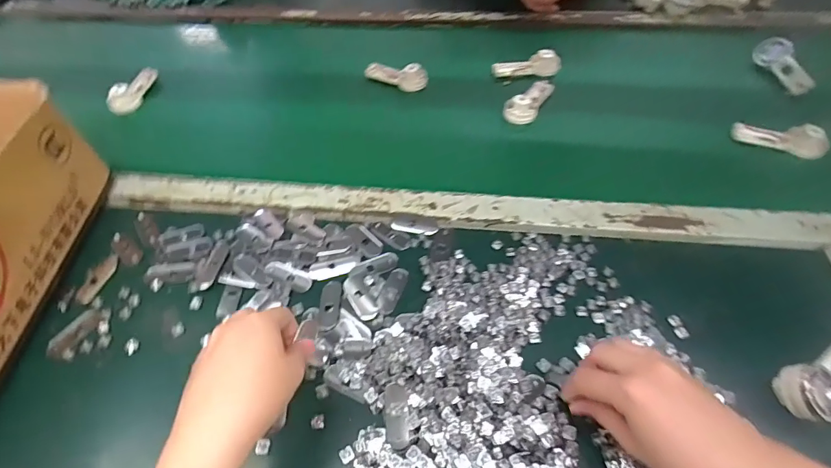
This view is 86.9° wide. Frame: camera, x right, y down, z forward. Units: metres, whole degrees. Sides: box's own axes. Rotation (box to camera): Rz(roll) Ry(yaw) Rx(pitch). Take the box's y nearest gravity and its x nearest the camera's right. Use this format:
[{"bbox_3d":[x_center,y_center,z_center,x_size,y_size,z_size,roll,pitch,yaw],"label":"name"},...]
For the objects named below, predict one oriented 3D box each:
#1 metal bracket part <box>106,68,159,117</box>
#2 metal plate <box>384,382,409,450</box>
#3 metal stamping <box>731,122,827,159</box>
[{"bbox_3d":[-0.414,-0.213,0.642,0.032,0.025,0.101,0,51,2],"label":"metal bracket part"},{"bbox_3d":[-0.015,0.144,0.352,0.018,0.004,0.049,-6,51,-3],"label":"metal plate"},{"bbox_3d":[0.457,-0.123,0.552,0.100,0.049,0.022,25,56,20],"label":"metal stamping"}]

